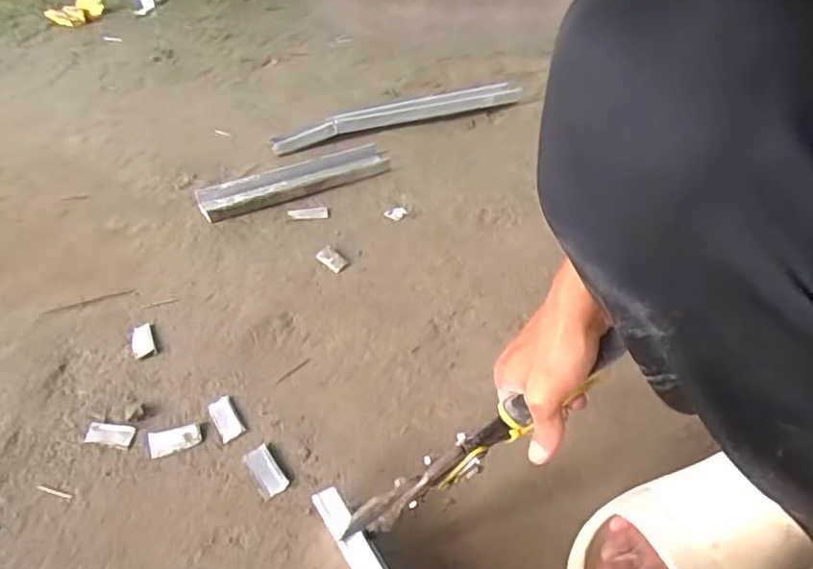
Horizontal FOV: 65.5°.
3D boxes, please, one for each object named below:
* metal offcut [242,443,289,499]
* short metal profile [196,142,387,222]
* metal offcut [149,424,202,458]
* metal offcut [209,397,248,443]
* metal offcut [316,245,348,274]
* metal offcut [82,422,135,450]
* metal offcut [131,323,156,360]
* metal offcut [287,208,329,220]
[{"bbox_3d":[-0.118,0.153,0.524,0.022,0.009,0.045,-26,49,-27],"label":"metal offcut"},{"bbox_3d":[-0.144,-0.135,0.822,0.247,0.019,0.065,-20,46,-22],"label":"short metal profile"},{"bbox_3d":[-0.199,0.133,0.544,0.043,0.006,0.022,-11,44,-14],"label":"metal offcut"},{"bbox_3d":[-0.159,0.117,0.558,0.021,0.009,0.041,-23,47,-24],"label":"metal offcut"},{"bbox_3d":[-0.084,-0.029,0.712,0.022,0.008,0.041,-31,51,-31],"label":"metal offcut"},{"bbox_3d":[-0.258,0.131,0.549,0.042,0.005,0.017,7,43,6],"label":"metal offcut"},{"bbox_3d":[-0.258,0.055,0.617,0.021,0.009,0.044,-16,45,-18],"label":"metal offcut"},{"bbox_3d":[-0.121,-0.089,0.782,0.047,0.004,0.023,-7,43,-10],"label":"metal offcut"}]

